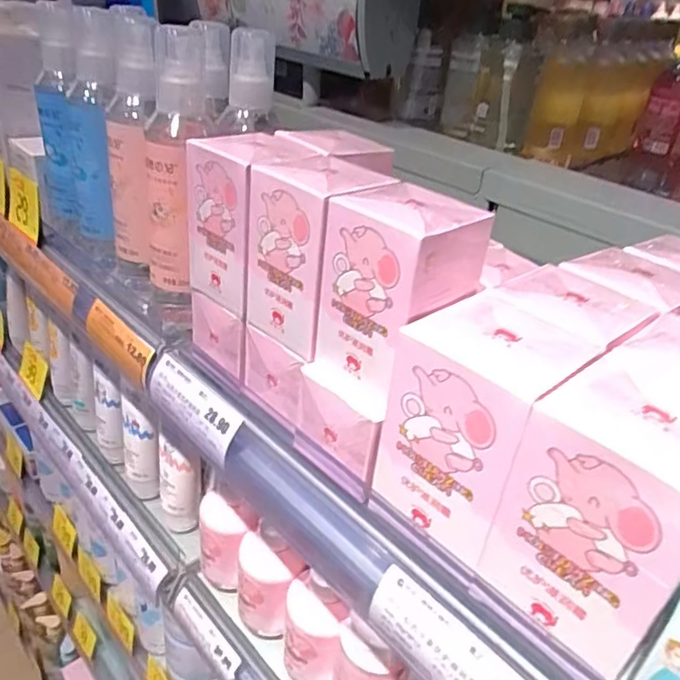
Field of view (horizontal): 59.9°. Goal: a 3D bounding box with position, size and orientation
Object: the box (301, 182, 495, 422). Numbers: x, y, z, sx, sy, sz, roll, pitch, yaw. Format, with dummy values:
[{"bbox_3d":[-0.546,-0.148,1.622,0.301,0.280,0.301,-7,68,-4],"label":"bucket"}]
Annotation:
[{"bbox_3d":[0.027,-0.021,0.279,0.061,0.092,0.052,-24,42,-38],"label":"box"}]

